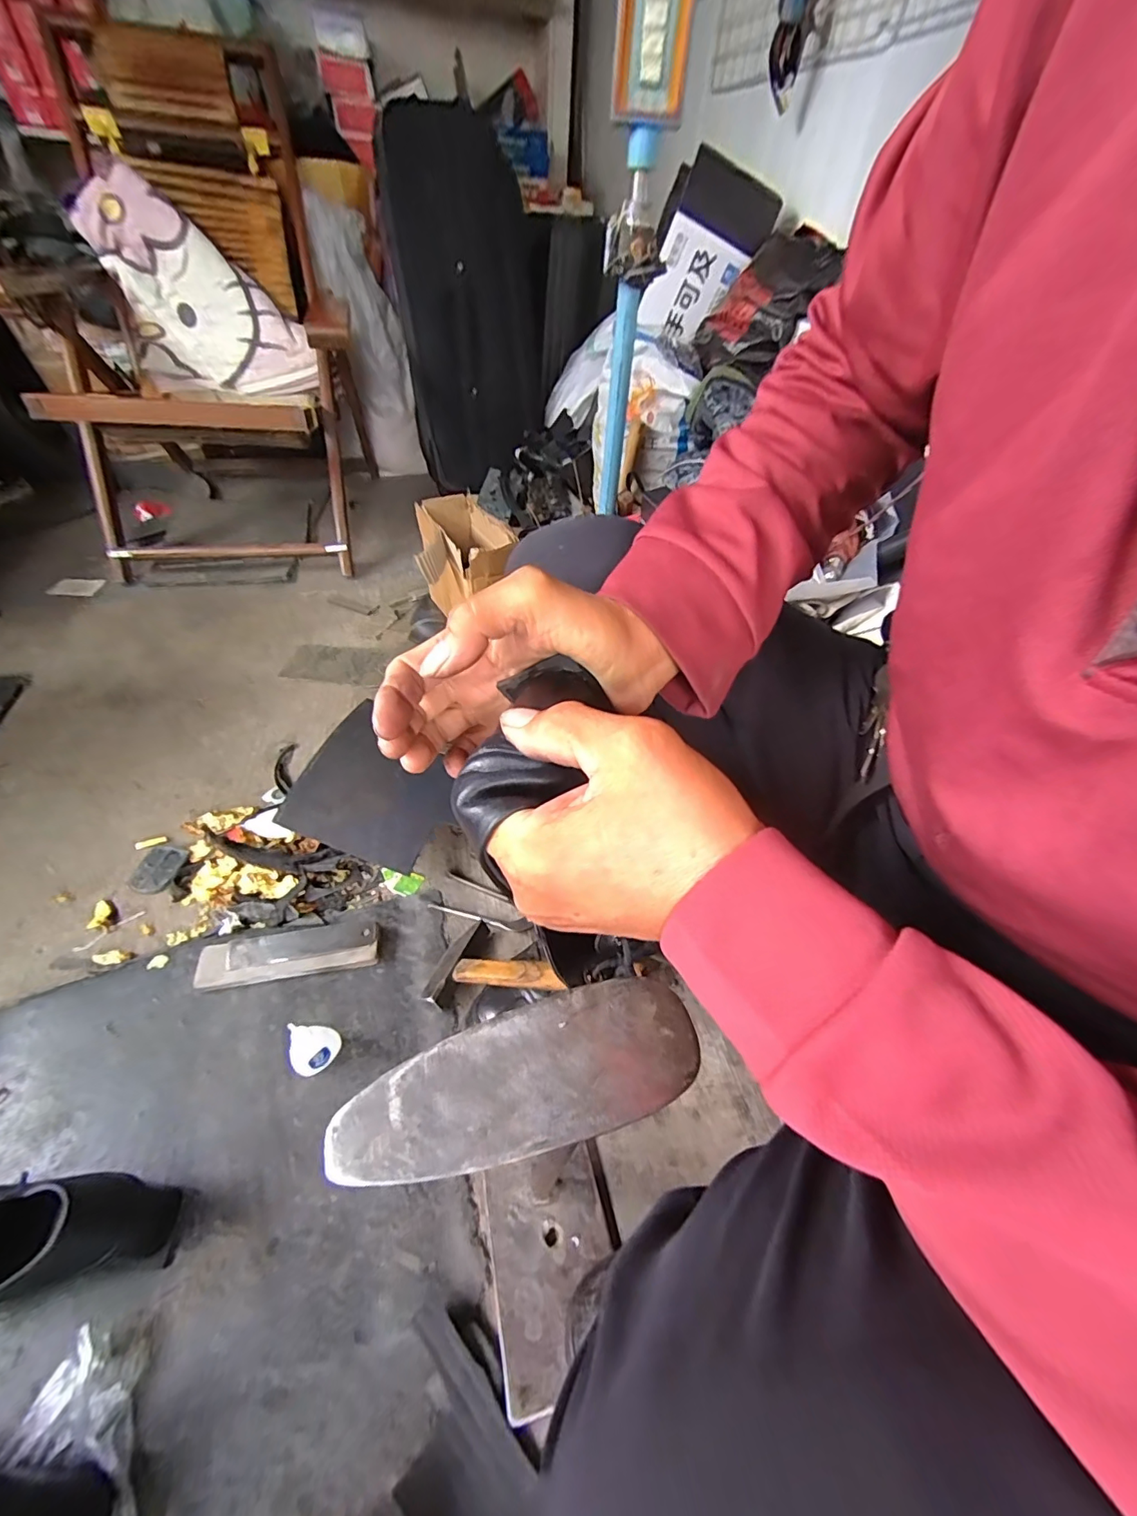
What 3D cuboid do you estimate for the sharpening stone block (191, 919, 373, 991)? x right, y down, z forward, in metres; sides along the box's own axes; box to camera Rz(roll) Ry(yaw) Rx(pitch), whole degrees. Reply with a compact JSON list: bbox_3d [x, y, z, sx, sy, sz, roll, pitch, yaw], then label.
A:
[{"bbox_3d":[-0.309,0.216,0.569,0.182,0.017,0.053,-5,46,-11],"label":"sharpening stone block"}]

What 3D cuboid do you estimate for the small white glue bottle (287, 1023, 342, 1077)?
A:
[{"bbox_3d":[-0.242,0.274,0.483,0.031,0.064,0.033,0,45,-7],"label":"small white glue bottle"}]

